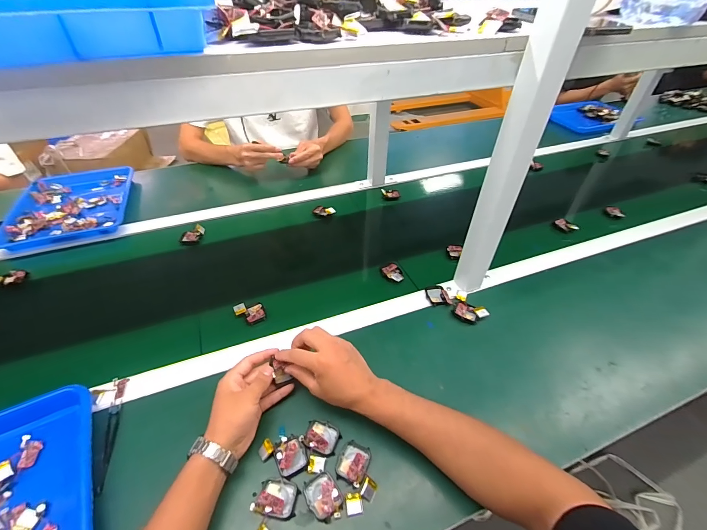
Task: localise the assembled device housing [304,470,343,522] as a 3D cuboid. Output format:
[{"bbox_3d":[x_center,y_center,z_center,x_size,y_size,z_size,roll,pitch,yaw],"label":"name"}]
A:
[{"bbox_3d":[-0.035,0.281,0.403,0.038,0.011,0.049,-27,50,-27],"label":"assembled device housing"}]

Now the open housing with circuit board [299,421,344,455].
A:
[{"bbox_3d":[-0.043,0.231,0.450,0.047,0.016,0.038,17,45,16],"label":"open housing with circuit board"}]

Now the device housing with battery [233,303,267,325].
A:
[{"bbox_3d":[-0.188,0.088,0.607,0.049,0.018,0.048,-20,47,-21],"label":"device housing with battery"}]

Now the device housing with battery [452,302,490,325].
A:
[{"bbox_3d":[0.214,0.086,0.606,0.057,0.016,0.045,25,48,23],"label":"device housing with battery"}]

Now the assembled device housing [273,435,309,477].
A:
[{"bbox_3d":[-0.083,0.248,0.436,0.037,0.011,0.044,-21,48,-22],"label":"assembled device housing"}]

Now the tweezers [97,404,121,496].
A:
[{"bbox_3d":[-0.329,0.244,0.448,0.013,0.008,0.112,-13,45,-15],"label":"tweezers"}]

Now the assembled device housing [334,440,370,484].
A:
[{"bbox_3d":[0.000,0.254,0.431,0.038,0.010,0.046,15,45,14],"label":"assembled device housing"}]

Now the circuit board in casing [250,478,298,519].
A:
[{"bbox_3d":[-0.094,0.281,0.402,0.048,0.016,0.038,6,44,5],"label":"circuit board in casing"}]

